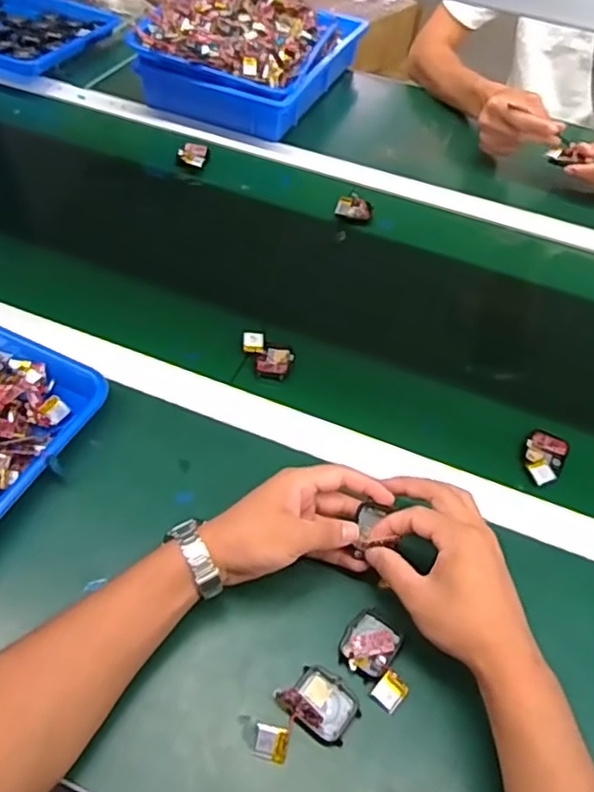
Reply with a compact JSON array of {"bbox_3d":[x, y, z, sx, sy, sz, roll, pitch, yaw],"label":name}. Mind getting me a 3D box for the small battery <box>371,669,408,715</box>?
[{"bbox_3d":[0.066,0.209,0.444,0.019,0.008,0.021,38,58,24],"label":"small battery"}]

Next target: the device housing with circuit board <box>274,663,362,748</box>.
[{"bbox_3d":[0.017,0.212,0.435,0.050,0.016,0.041,33,56,21],"label":"device housing with circuit board"}]

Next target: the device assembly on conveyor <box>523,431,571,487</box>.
[{"bbox_3d":[0.229,0.057,0.581,0.037,0.010,0.061,28,55,18],"label":"device assembly on conveyor"}]

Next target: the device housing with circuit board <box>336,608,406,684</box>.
[{"bbox_3d":[0.054,0.183,0.464,0.039,0.009,0.047,27,54,17],"label":"device housing with circuit board"}]

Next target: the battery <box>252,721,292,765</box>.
[{"bbox_3d":[-0.017,0.234,0.424,0.023,0.007,0.022,14,77,-4],"label":"battery"}]

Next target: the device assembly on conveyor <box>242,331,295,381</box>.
[{"bbox_3d":[-0.029,-0.042,0.636,0.049,0.021,0.046,-1,51,-5],"label":"device assembly on conveyor"}]

